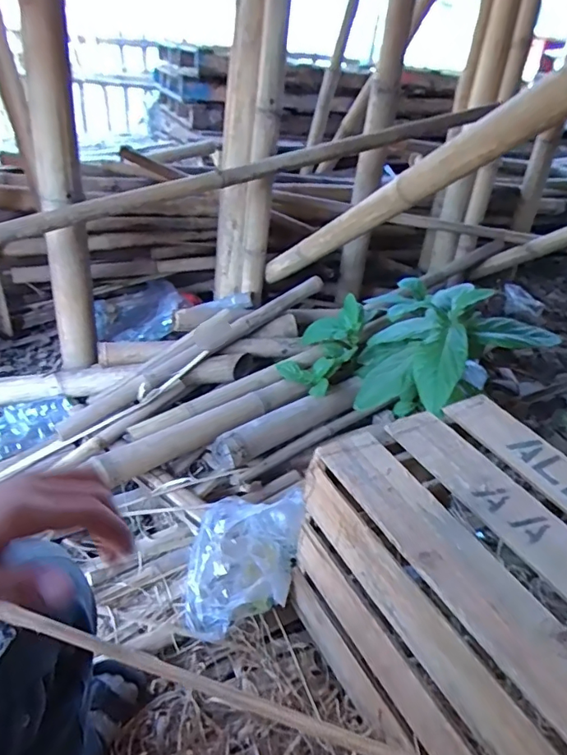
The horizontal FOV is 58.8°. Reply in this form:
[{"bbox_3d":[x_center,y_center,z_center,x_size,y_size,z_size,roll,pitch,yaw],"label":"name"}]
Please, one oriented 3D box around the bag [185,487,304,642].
[{"bbox_3d":[-0.066,0.300,0.870,0.189,0.142,0.216,3,34,-7],"label":"bag"}]

